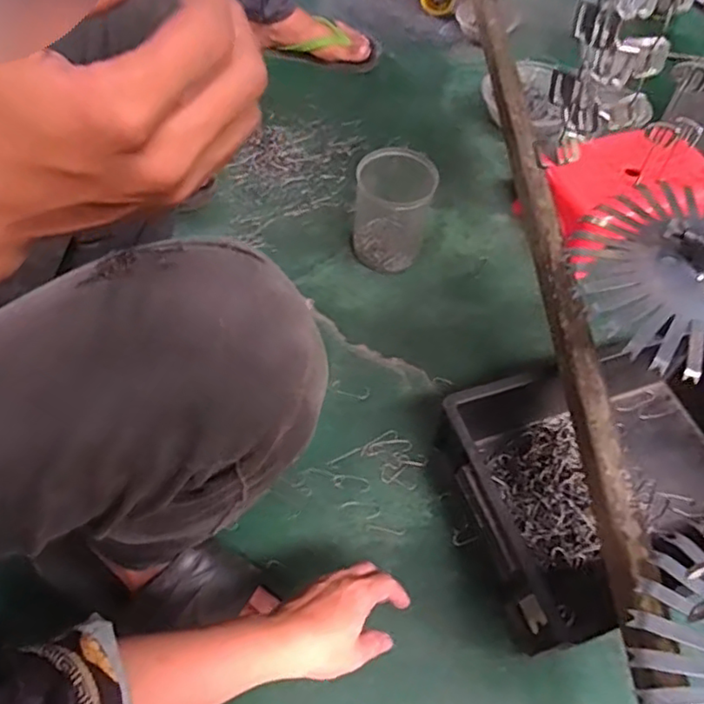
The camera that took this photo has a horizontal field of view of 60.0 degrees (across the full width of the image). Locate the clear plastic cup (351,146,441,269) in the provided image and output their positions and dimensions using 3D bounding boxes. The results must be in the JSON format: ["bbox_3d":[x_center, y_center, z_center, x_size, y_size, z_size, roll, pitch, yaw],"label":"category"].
[{"bbox_3d":[0.058,-0.196,0.839,0.106,0.148,0.099,0,61,0],"label":"clear plastic cup"}]

